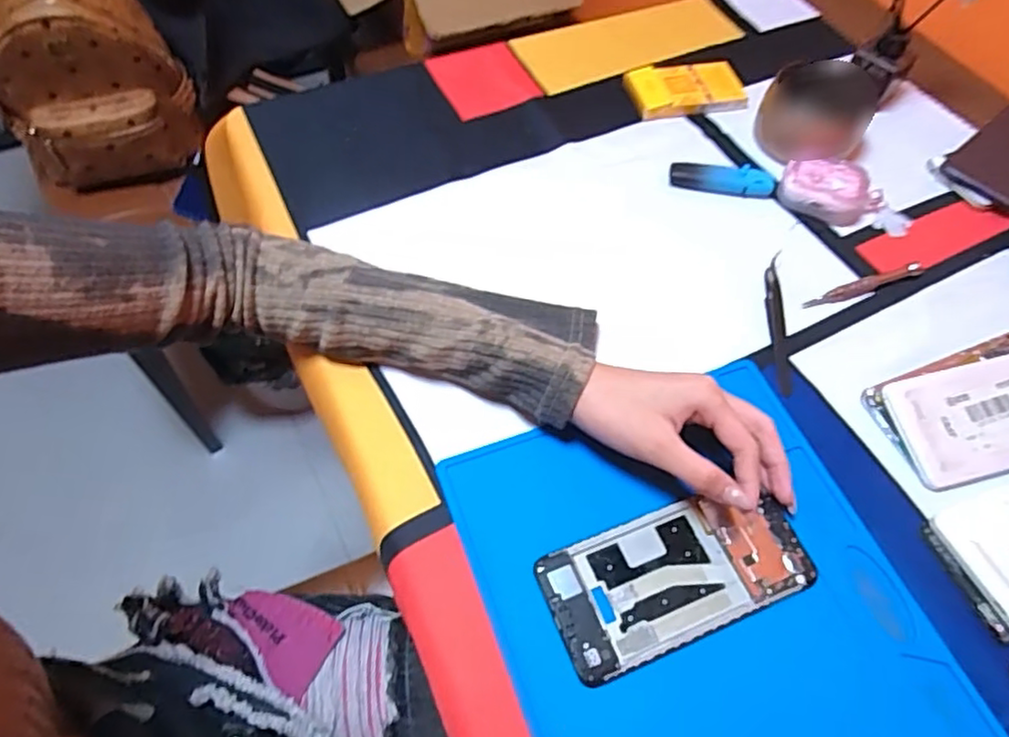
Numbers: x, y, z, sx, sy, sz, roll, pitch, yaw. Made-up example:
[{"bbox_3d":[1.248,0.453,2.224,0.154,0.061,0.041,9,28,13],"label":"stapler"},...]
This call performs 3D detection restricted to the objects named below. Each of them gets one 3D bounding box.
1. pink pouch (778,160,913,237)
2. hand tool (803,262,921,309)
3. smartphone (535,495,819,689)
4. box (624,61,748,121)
[{"bbox_3d":[0.280,-0.143,0.531,0.104,0.031,0.050,6,58,1],"label":"pink pouch"},{"bbox_3d":[0.270,-0.062,0.491,0.106,0.007,0.010,-17,60,-13],"label":"hand tool"},{"bbox_3d":[0.098,0.116,0.366,0.150,0.010,0.071,-15,60,-12],"label":"smartphone"},{"bbox_3d":[0.167,-0.260,0.604,0.109,0.021,0.059,-8,59,-8],"label":"box"}]

